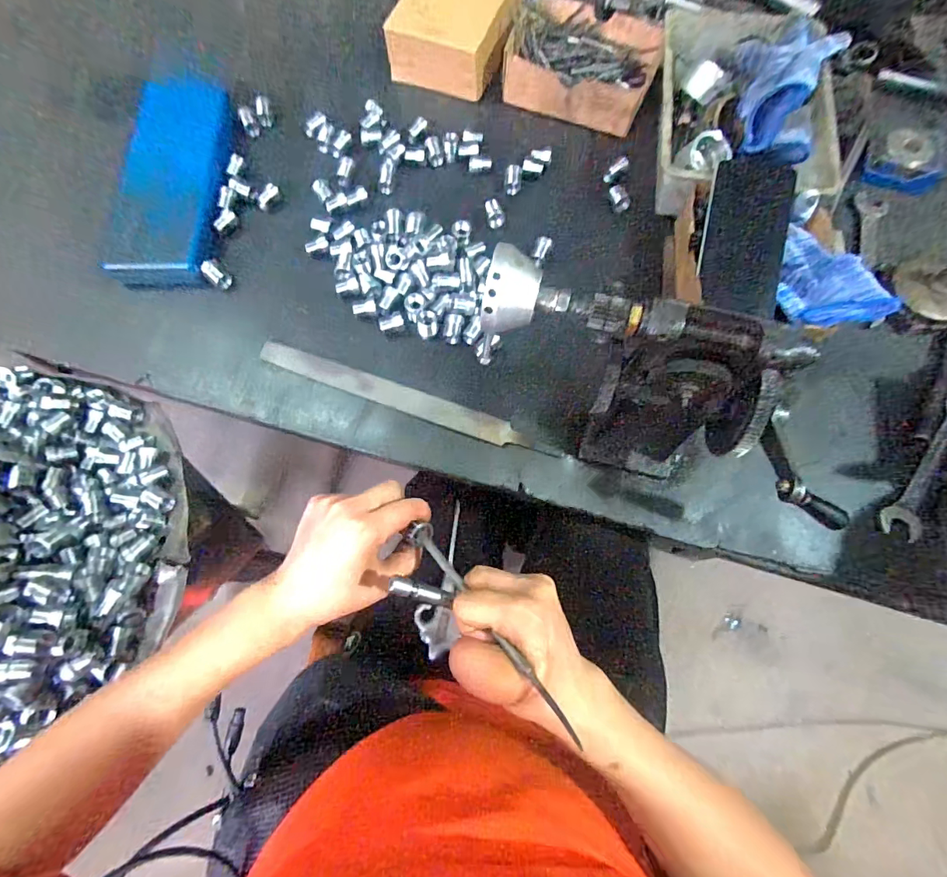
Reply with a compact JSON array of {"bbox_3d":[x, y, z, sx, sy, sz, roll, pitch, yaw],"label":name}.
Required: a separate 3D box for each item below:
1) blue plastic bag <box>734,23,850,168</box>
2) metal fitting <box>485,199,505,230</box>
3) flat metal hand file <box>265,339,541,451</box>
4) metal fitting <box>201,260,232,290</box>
[{"bbox_3d":[0.311,-0.358,0.456,0.101,0.054,0.151,20,73,5],"label":"blue plastic bag"},{"bbox_3d":[0.023,-0.245,0.495,0.018,0.013,0.031,-13,73,-6],"label":"metal fitting"},{"bbox_3d":[-0.076,-0.041,0.430,0.267,0.007,0.023,20,73,5],"label":"flat metal hand file"},{"bbox_3d":[-0.258,-0.165,0.458,0.016,0.013,0.030,-43,78,-13],"label":"metal fitting"}]

